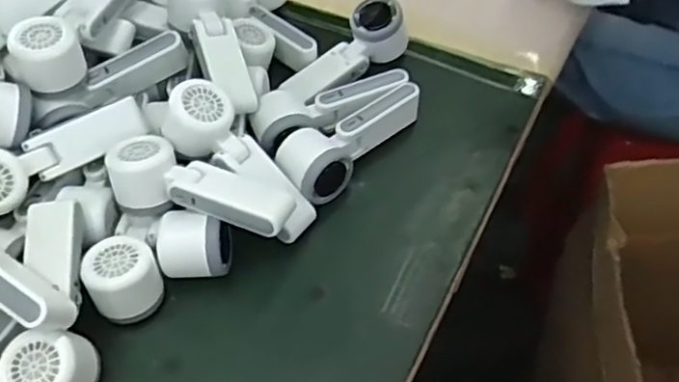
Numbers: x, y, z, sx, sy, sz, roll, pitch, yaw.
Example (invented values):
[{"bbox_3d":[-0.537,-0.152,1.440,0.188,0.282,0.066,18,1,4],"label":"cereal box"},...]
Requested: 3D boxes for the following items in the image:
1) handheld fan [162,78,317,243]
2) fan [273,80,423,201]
[{"bbox_3d":[-0.085,-0.031,0.575,0.166,0.058,0.062,45,62,-7],"label":"handheld fan"},{"bbox_3d":[0.012,-0.054,0.635,0.166,0.048,0.067,-39,60,-24],"label":"fan"}]

